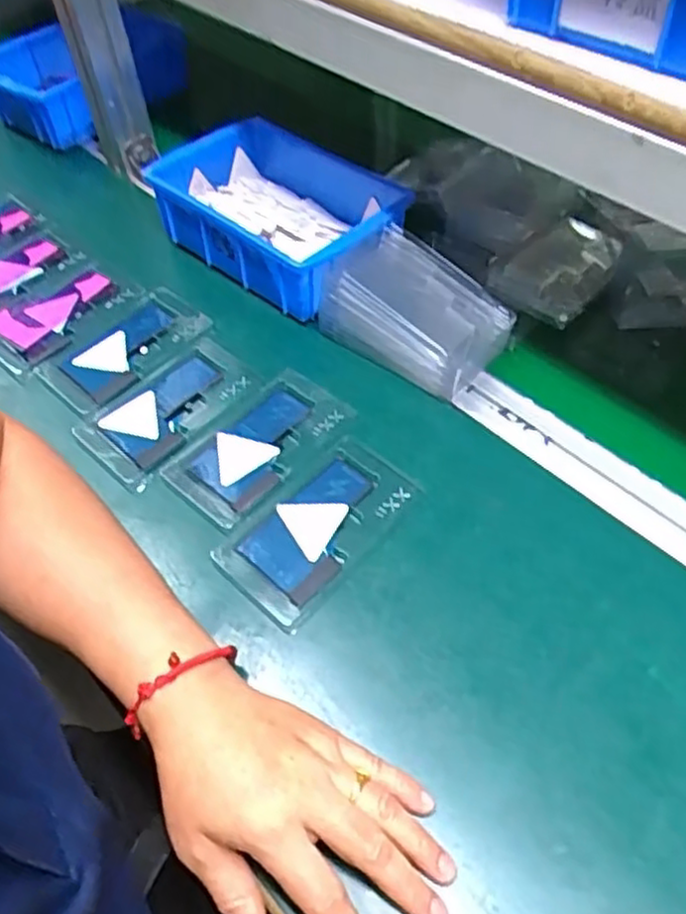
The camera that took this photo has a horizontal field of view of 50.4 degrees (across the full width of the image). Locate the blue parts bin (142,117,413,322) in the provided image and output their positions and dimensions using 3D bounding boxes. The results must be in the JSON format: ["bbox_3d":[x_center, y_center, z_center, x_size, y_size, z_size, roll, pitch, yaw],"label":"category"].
[{"bbox_3d":[-0.052,-0.212,0.628,0.210,0.060,0.142,37,62,26],"label":"blue parts bin"}]

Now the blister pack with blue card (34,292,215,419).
[{"bbox_3d":[-0.175,-0.088,0.584,0.125,0.014,0.076,-39,60,-24],"label":"blister pack with blue card"}]

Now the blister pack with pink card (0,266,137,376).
[{"bbox_3d":[-0.242,-0.120,0.608,0.088,0.008,0.116,31,60,24],"label":"blister pack with pink card"}]

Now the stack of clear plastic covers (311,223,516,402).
[{"bbox_3d":[0.056,-0.110,0.552,0.129,0.055,0.084,33,61,25],"label":"stack of clear plastic covers"}]

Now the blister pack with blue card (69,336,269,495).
[{"bbox_3d":[-0.126,-0.038,0.540,0.078,0.014,0.127,36,62,26],"label":"blister pack with blue card"}]

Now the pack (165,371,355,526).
[{"bbox_3d":[-0.057,-0.009,0.512,0.076,0.015,0.122,35,61,25],"label":"pack"}]

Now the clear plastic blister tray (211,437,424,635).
[{"bbox_3d":[-0.018,0.041,0.470,0.079,0.006,0.128,34,61,25],"label":"clear plastic blister tray"}]

